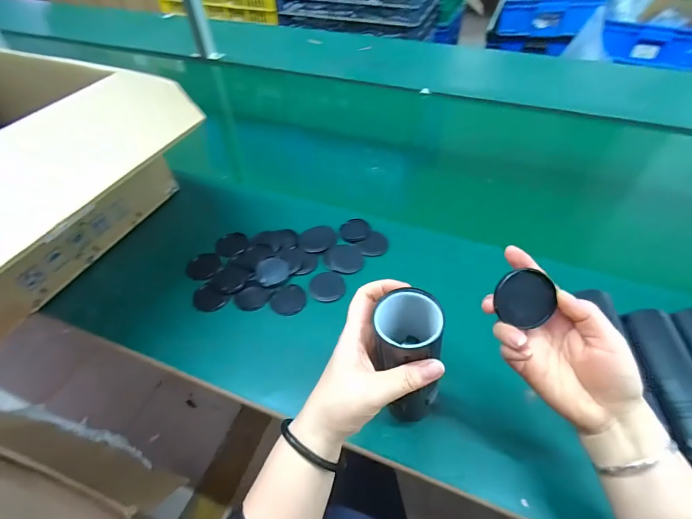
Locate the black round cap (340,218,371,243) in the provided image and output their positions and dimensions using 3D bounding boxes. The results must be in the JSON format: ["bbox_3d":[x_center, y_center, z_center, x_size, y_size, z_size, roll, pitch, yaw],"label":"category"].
[{"bbox_3d":[0.016,-0.046,0.589,0.048,0.007,0.050,-1,49,1],"label":"black round cap"}]

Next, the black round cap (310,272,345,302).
[{"bbox_3d":[-0.026,0.039,0.516,0.048,0.006,0.046,-1,49,1],"label":"black round cap"}]

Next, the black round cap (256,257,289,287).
[{"bbox_3d":[-0.108,0.017,0.534,0.047,0.008,0.044,-34,68,-18],"label":"black round cap"}]

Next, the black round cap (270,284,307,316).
[{"bbox_3d":[-0.081,0.056,0.514,0.048,0.008,0.046,-1,49,1],"label":"black round cap"}]

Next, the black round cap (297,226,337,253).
[{"bbox_3d":[-0.045,-0.033,0.580,0.059,0.009,0.064,-1,49,1],"label":"black round cap"}]

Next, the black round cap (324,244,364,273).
[{"bbox_3d":[-0.003,-0.002,0.552,0.056,0.004,0.055,-1,49,1],"label":"black round cap"}]

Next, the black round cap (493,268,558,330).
[{"bbox_3d":[0.147,0.034,0.298,0.048,0.044,0.004,6,4,-2],"label":"black round cap"}]

